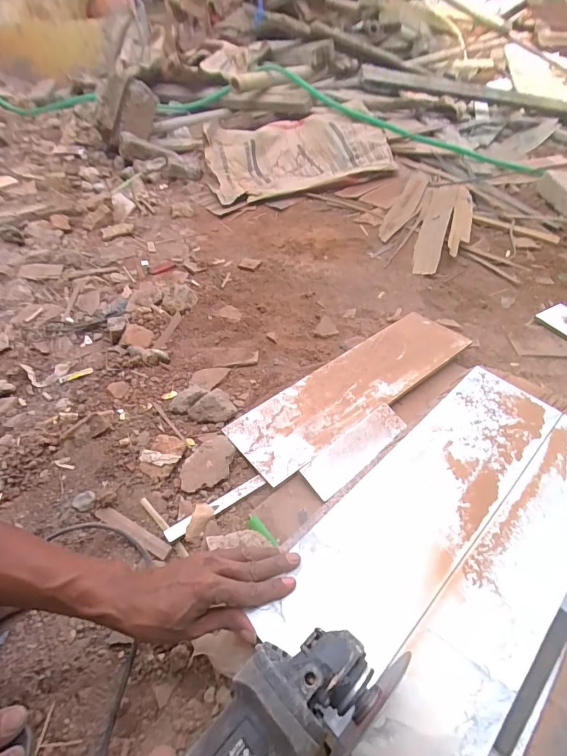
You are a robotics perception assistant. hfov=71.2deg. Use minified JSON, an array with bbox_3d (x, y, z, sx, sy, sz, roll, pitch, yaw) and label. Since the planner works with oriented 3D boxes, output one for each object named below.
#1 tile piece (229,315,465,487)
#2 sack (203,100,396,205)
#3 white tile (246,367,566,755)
[{"bbox_3d":[0.132,0.008,0.725,0.489,0.010,0.148,-31,49,-24],"label":"tile piece"},{"bbox_3d":[0.053,-0.811,1.414,0.664,0.156,0.357,-19,51,-20],"label":"sack"},{"bbox_3d":[0.207,0.165,0.457,0.481,0.014,0.225,-34,58,-30],"label":"white tile"}]

